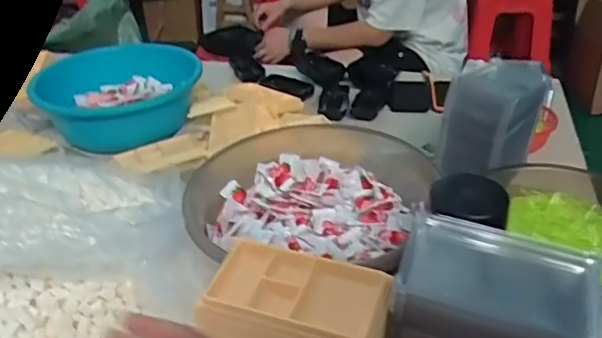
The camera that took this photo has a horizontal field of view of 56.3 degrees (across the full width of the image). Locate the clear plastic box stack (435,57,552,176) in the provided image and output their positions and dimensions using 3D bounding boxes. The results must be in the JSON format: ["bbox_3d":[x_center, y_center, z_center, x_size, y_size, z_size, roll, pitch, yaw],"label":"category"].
[{"bbox_3d":[0.244,-0.072,0.718,0.092,0.112,0.160,22,40,33],"label":"clear plastic box stack"}]

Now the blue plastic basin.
[{"bbox_3d":[-0.303,-0.130,0.993,0.239,0.098,0.239,-2,32,1],"label":"blue plastic basin"}]

